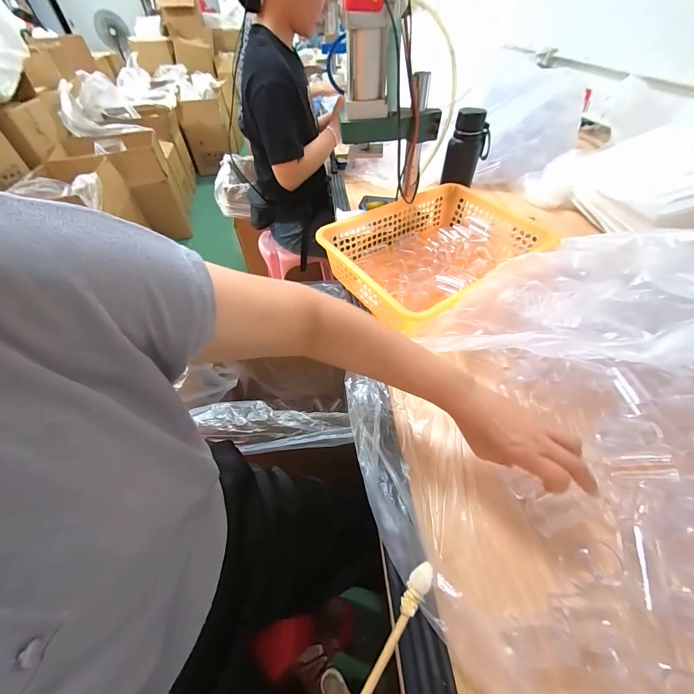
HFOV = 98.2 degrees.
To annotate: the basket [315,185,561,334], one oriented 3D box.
[{"bbox_3d":[0.186,-0.197,0.611,0.419,0.097,0.287,-30,55,-21],"label":"basket"}]

